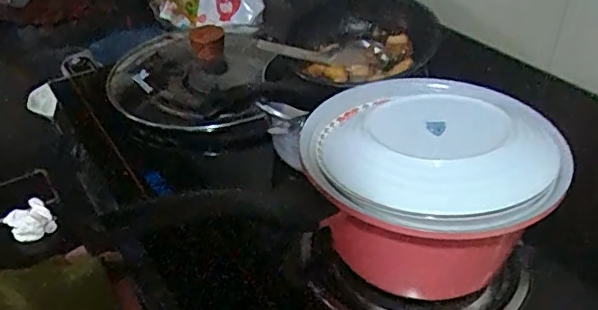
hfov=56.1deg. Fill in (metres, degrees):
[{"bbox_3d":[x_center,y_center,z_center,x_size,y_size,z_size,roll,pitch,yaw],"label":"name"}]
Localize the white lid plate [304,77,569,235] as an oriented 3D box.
[{"bbox_3d":[0.100,-0.015,0.436,0.193,0.034,0.183,-1,36,1],"label":"white lid plate"}]

